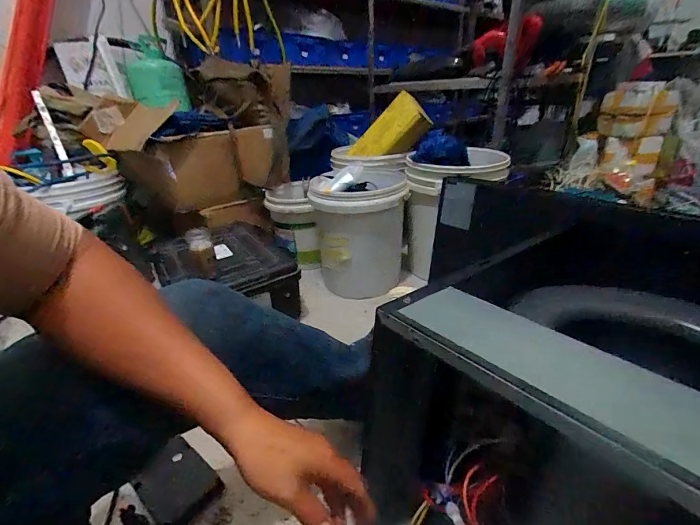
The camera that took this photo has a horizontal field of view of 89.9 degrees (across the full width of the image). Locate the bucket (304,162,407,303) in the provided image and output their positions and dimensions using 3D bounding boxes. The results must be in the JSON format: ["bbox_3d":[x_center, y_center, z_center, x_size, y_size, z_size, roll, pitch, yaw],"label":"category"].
[{"bbox_3d":[0.028,-0.107,1.091,0.262,0.320,0.277,-2,27,1],"label":"bucket"}]

